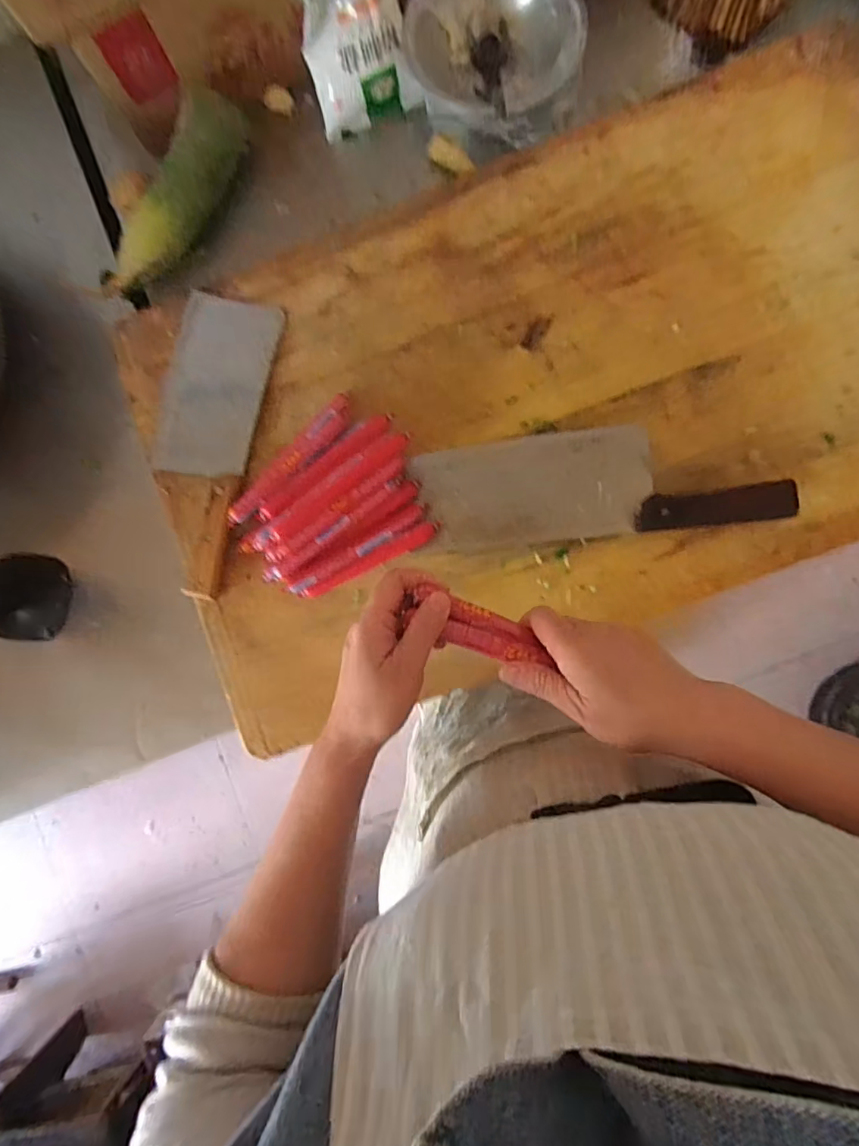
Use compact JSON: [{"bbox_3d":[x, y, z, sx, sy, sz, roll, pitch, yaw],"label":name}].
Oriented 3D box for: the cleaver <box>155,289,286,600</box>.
[{"bbox_3d":[-0.203,-0.118,0.487,0.089,0.015,0.264,12,86,4],"label":"cleaver"}]

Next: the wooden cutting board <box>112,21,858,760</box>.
[{"bbox_3d":[0.115,-0.166,0.495,0.753,0.041,0.439,-21,85,2],"label":"wooden cutting board"}]

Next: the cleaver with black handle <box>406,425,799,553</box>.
[{"bbox_3d":[0.142,-0.078,0.473,0.304,0.021,0.093,-5,84,3],"label":"cleaver with black handle"}]

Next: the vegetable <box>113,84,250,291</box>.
[{"bbox_3d":[-0.249,-0.384,0.553,0.056,0.049,0.220,23,89,5],"label":"vegetable"}]

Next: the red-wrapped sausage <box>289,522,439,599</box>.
[{"bbox_3d":[-0.055,-0.012,0.477,0.131,0.019,0.021,-28,84,1],"label":"red-wrapped sausage"}]

